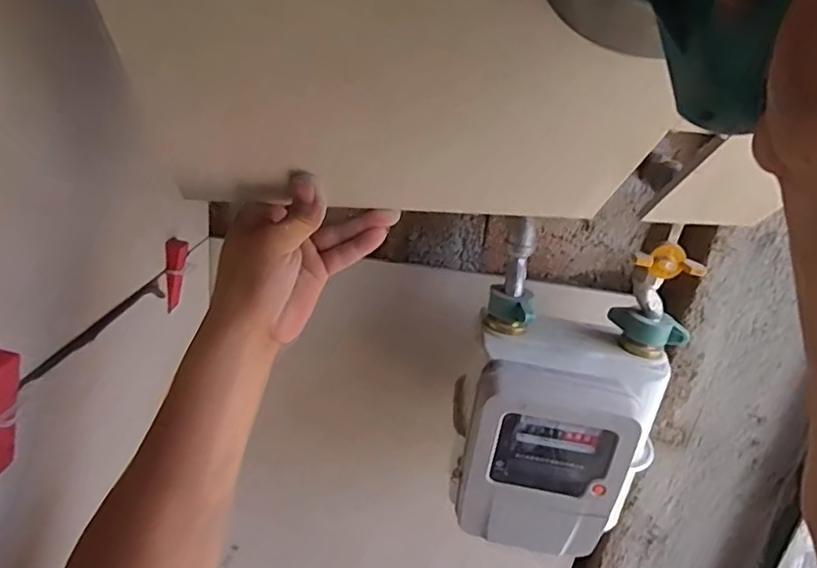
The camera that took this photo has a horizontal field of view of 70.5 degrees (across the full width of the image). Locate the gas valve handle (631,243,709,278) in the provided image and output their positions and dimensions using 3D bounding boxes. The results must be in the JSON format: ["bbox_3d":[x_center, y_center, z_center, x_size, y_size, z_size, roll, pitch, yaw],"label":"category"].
[{"bbox_3d":[0.221,-0.019,0.491,0.057,0.026,0.017,14,24,18],"label":"gas valve handle"}]

